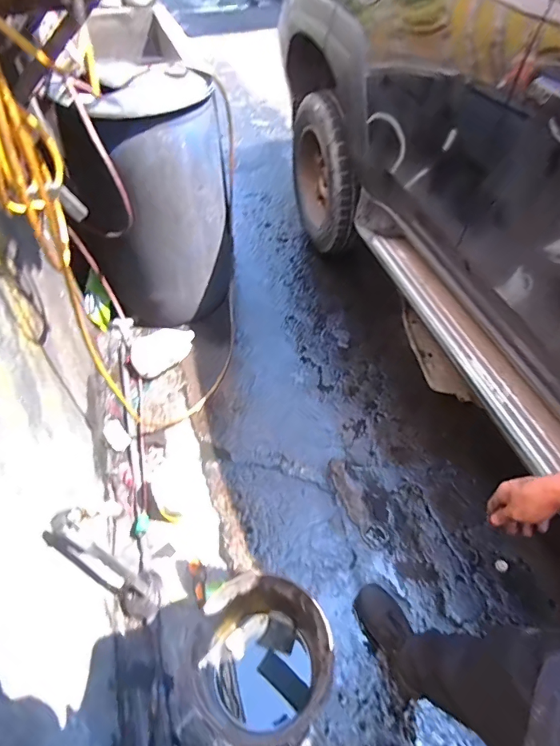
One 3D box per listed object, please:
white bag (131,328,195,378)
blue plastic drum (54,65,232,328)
[{"bbox_3d":[-0.470,-0.087,1.760,0.246,0.078,0.192,-10,53,-11],"label":"white bag"},{"bbox_3d":[-0.499,-0.633,1.703,0.546,0.847,0.485,2,52,-2],"label":"blue plastic drum"}]

